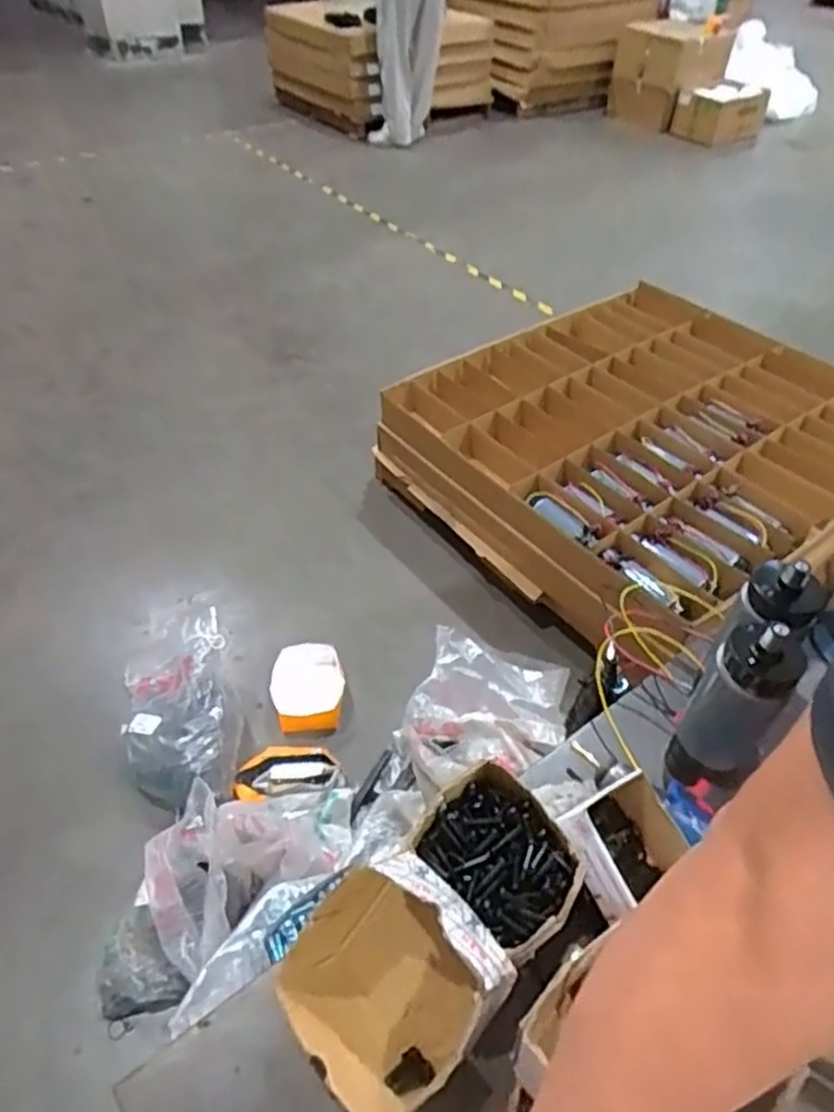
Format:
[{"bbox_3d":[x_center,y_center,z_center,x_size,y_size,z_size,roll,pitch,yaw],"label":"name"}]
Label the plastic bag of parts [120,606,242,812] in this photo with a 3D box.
[{"bbox_3d":[-0.492,0.308,1.479,0.228,0.235,0.385,-12,47,-14],"label":"plastic bag of parts"}]

